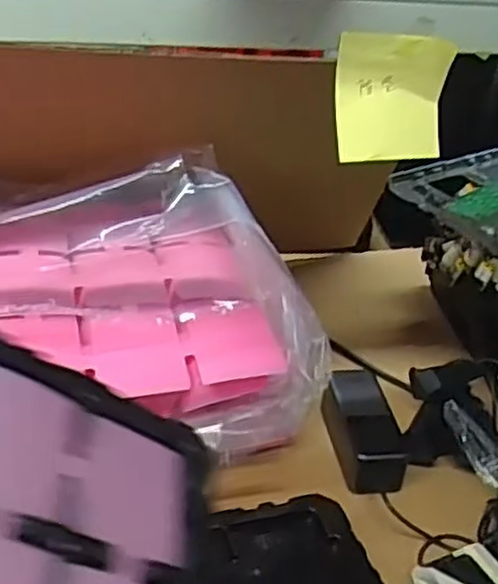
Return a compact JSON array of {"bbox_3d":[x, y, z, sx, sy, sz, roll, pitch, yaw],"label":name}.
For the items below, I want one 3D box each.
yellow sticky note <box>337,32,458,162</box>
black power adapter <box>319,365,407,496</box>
[{"bbox_3d":[0.088,-0.122,0.468,0.075,0.073,0.028,-13,37,-27],"label":"yellow sticky note"},{"bbox_3d":[0.116,0.139,0.749,0.059,0.043,0.138,-2,34,-13],"label":"black power adapter"}]

